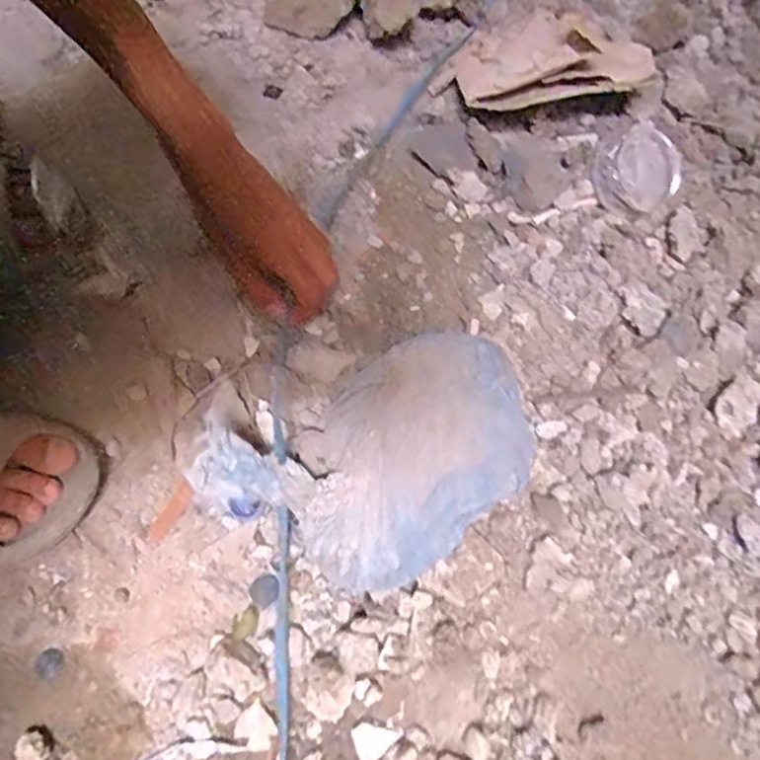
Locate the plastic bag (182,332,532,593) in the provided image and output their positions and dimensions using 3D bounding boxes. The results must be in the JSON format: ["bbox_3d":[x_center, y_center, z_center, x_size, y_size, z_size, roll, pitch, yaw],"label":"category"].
[{"bbox_3d":[-0.007,0.068,0.485,0.232,0.122,0.168,-34,69,-12],"label":"plastic bag"}]

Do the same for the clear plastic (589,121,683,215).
[{"bbox_3d":[0.258,-0.207,0.621,0.084,0.021,0.073,-43,73,11],"label":"clear plastic"}]

